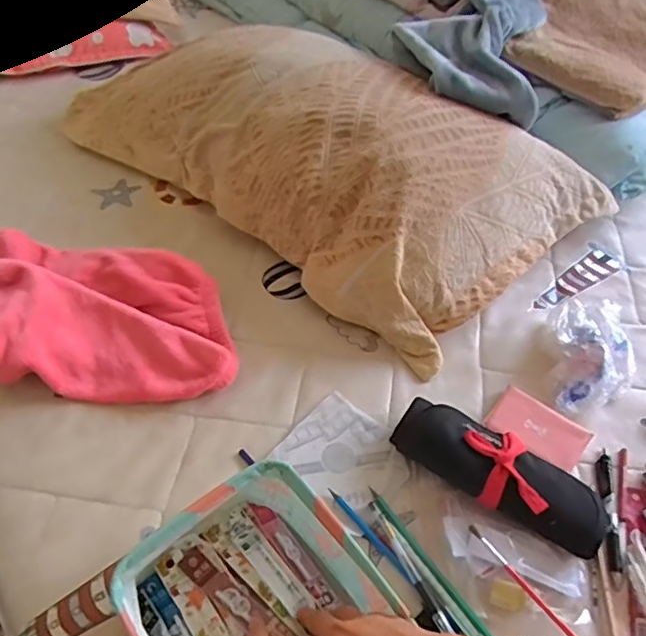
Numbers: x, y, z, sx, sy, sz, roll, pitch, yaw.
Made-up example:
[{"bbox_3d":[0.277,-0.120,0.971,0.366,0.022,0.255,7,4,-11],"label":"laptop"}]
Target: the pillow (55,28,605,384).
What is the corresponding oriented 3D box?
[{"bbox_3d":[-0.006,-0.258,0.830,0.721,0.162,0.387,35,57,22],"label":"pillow"}]

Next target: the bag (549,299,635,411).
[{"bbox_3d":[0.324,0.045,0.679,0.109,0.053,0.146,6,51,1],"label":"bag"}]

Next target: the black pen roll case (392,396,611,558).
[{"bbox_3d":[0.177,0.154,0.580,0.209,0.052,0.070,30,55,19],"label":"black pen roll case"}]

